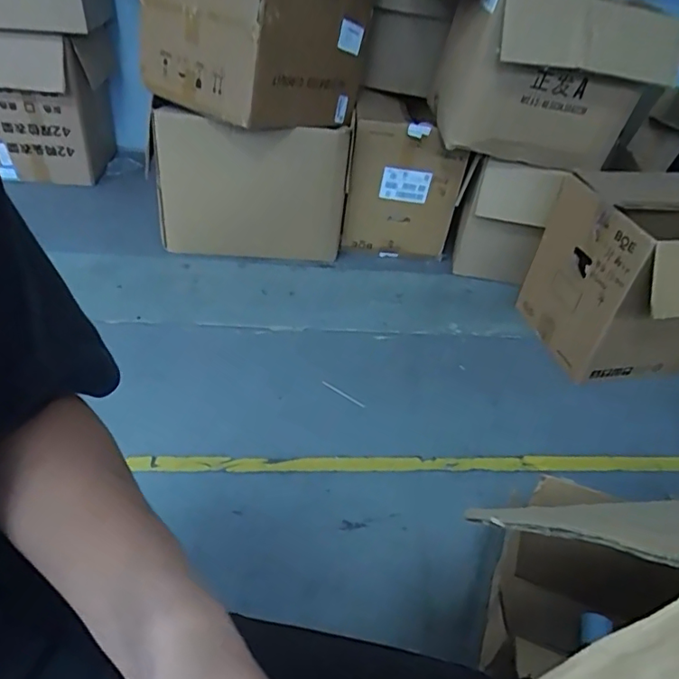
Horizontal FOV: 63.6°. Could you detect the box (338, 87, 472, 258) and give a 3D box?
[{"bbox_3d":[0.209,-0.532,1.792,0.341,0.421,0.320,9,40,4],"label":"box"}]

